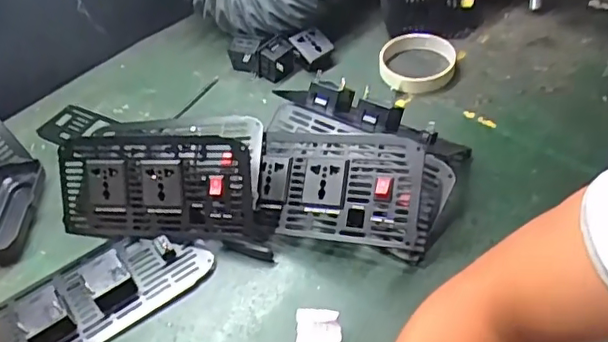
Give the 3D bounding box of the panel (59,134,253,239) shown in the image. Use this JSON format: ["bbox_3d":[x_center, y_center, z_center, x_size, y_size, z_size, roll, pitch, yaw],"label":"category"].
[{"bbox_3d":[-0.136,0.014,0.523,0.186,0.093,0.016,0,11,16],"label":"panel"}]

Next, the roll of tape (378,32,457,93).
[{"bbox_3d":[0.128,-0.125,0.667,0.084,0.023,0.088,-3,47,4],"label":"roll of tape"}]

